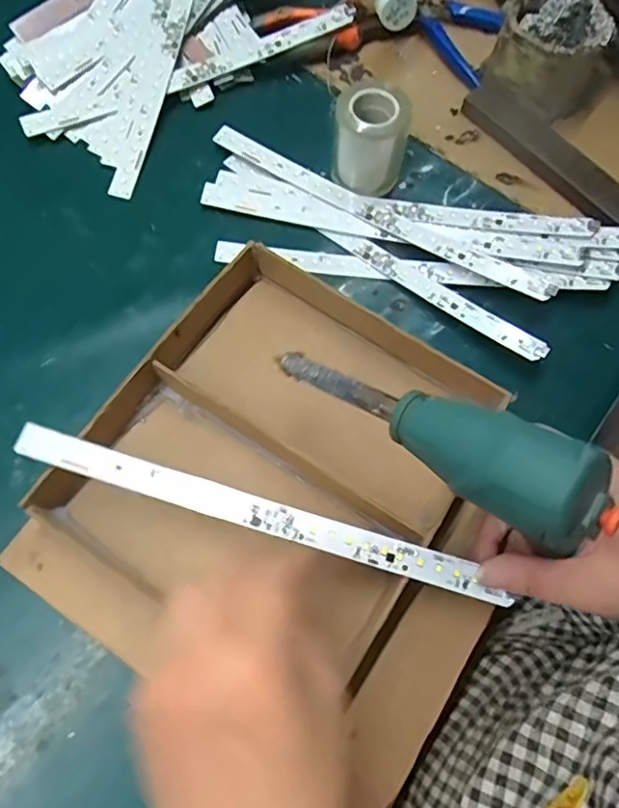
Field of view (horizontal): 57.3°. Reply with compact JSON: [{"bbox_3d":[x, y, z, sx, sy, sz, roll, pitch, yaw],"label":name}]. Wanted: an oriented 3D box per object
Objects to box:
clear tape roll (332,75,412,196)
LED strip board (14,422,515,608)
[{"bbox_3d":[0.046,-0.198,0.420,0.052,0.060,0.049,1,70,-2],"label":"clear tape roll"},{"bbox_3d":[-0.031,0.060,0.313,0.274,0.006,0.016,17,70,5],"label":"LED strip board"}]

